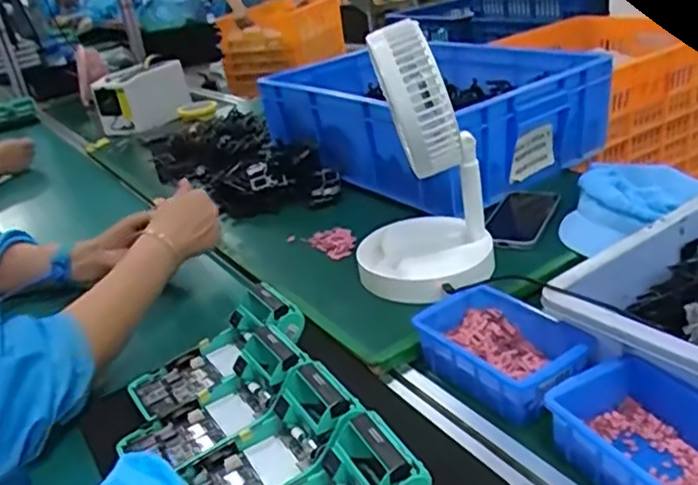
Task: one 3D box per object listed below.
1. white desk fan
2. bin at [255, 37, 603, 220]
[{"bbox_3d":[0.071,-0.084,0.712,0.154,0.290,0.158,-7,26,9],"label":"white desk fan"},{"bbox_3d":[0.122,-0.224,1.057,0.382,0.133,0.467,-25,29,-27],"label":"bin"}]

